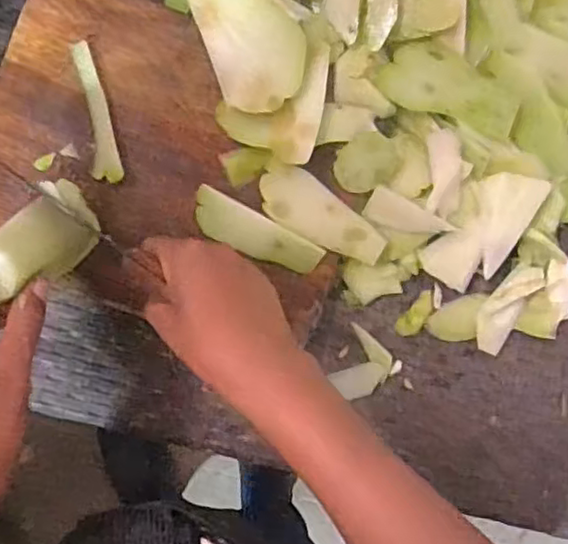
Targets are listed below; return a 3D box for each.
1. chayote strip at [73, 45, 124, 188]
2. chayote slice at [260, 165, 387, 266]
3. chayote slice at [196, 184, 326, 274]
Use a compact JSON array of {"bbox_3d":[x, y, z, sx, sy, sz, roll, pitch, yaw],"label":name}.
[{"bbox_3d":[-0.145,-0.121,0.511,0.022,0.008,0.109,-14,89,-6],"label":"chayote strip"},{"bbox_3d":[0.032,-0.044,0.522,0.108,0.007,0.041,28,100,-11],"label":"chayote slice"},{"bbox_3d":[-0.022,-0.028,0.515,0.104,0.009,0.031,27,85,-4],"label":"chayote slice"}]

